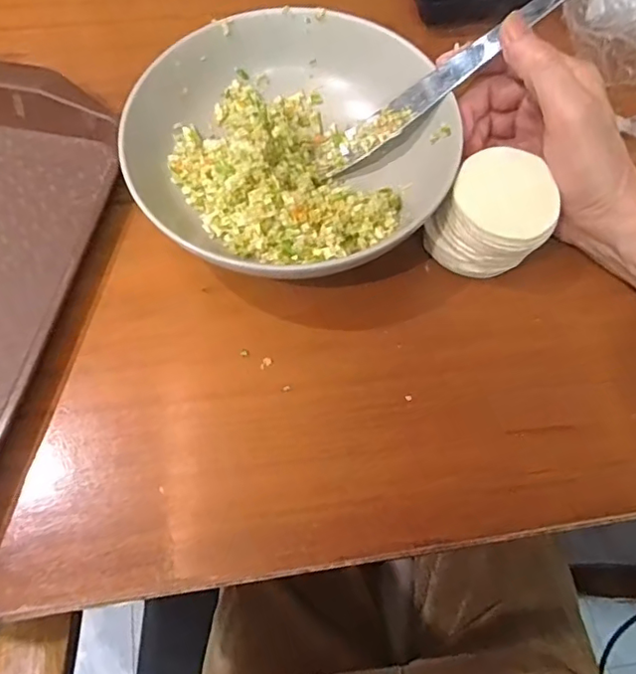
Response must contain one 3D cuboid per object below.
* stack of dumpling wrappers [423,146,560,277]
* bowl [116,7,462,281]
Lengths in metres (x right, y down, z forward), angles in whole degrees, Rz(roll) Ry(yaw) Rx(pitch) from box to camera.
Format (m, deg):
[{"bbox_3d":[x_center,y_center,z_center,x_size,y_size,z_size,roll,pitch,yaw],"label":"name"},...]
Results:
[{"bbox_3d":[0.104,-0.069,0.335,0.057,0.048,0.058,42,71,17],"label":"stack of dumpling wrappers"},{"bbox_3d":[-0.019,-0.115,0.356,0.186,0.059,0.180,0,64,0],"label":"bowl"}]

